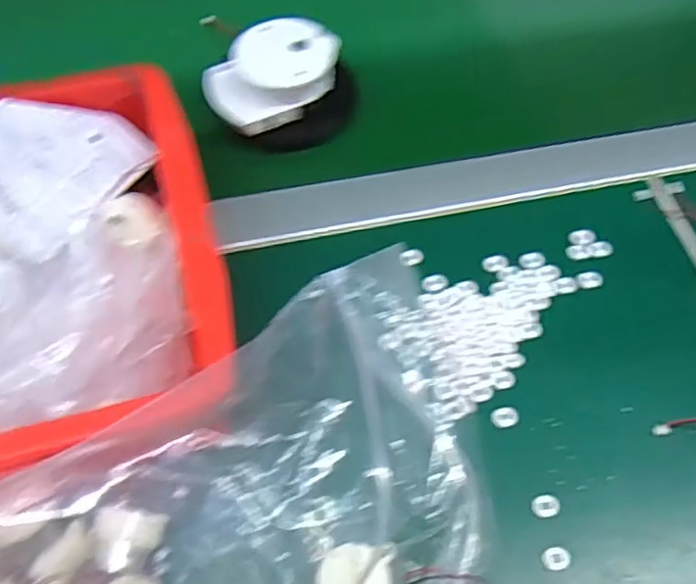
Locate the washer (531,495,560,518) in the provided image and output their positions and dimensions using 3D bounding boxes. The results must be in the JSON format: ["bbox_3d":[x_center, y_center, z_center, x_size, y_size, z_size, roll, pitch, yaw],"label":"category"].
[{"bbox_3d":[0.101,0.109,0.330,0.014,0.004,0.010,-4,60,-4],"label":"washer"}]

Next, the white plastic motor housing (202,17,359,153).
[{"bbox_3d":[-0.046,-0.140,0.447,0.094,0.050,0.072,-31,65,-18],"label":"white plastic motor housing"}]

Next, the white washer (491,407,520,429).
[{"bbox_3d":[0.086,0.067,0.352,0.015,0.004,0.011,-7,60,-6],"label":"white washer"}]

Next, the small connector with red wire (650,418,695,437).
[{"bbox_3d":[0.200,0.073,0.357,0.067,0.005,0.012,1,60,-1],"label":"small connector with red wire"}]

